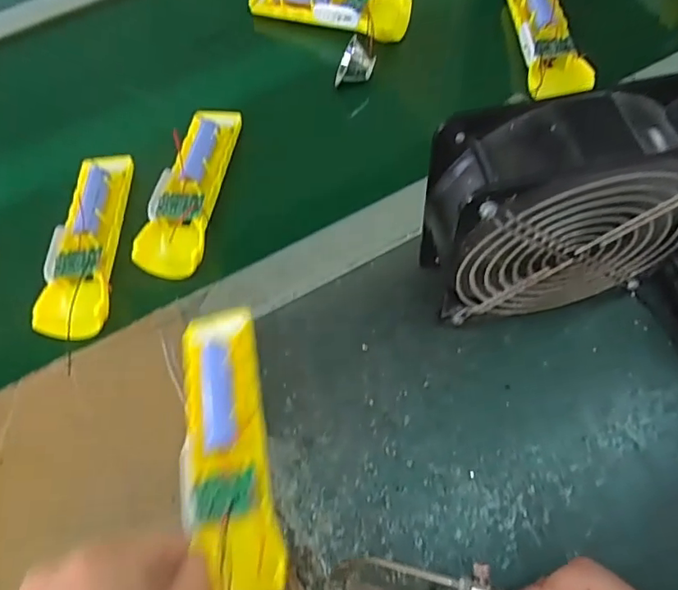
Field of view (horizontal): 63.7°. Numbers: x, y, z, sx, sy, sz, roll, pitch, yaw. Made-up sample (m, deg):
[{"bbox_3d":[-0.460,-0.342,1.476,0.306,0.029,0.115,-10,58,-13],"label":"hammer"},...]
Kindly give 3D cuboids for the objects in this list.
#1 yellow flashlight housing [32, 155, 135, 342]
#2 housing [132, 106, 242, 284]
[{"bbox_3d":[-0.195,-0.043,0.423,0.049,0.025,0.160,-1,62,3],"label":"yellow flashlight housing"},{"bbox_3d":[-0.121,-0.087,0.439,0.050,0.022,0.156,5,63,7],"label":"housing"}]

